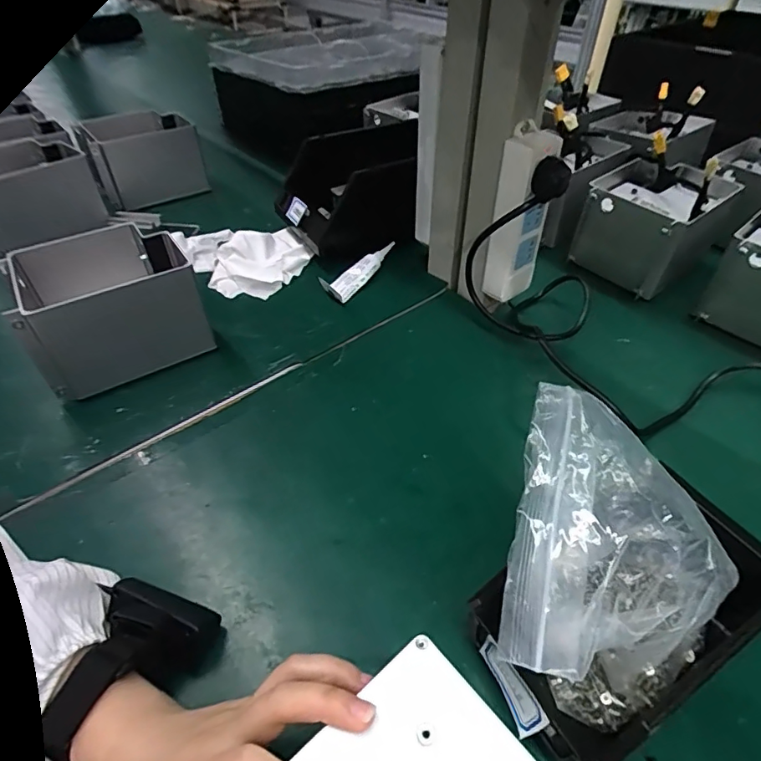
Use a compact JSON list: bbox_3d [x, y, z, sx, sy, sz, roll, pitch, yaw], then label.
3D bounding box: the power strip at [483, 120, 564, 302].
[{"bbox_3d":[0.146,-0.168,0.519,0.063,0.167,0.043,-25,50,-24],"label":"power strip"}]

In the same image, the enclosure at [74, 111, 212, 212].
[{"bbox_3d":[-0.378,-0.358,0.789,0.162,0.100,0.139,-23,49,-22],"label":"enclosure"}]

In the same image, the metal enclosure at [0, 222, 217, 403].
[{"bbox_3d":[-0.280,-0.077,0.511,0.152,0.107,0.127,-25,50,-24],"label":"metal enclosure"}]

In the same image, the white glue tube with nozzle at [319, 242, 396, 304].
[{"bbox_3d":[-0.024,-0.143,0.639,0.032,0.023,0.125,29,51,25],"label":"white glue tube with nozzle"}]

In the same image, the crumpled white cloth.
[{"bbox_3d":[-0.175,-0.180,0.670,0.148,0.033,0.172,-26,50,-25],"label":"crumpled white cloth"}]

